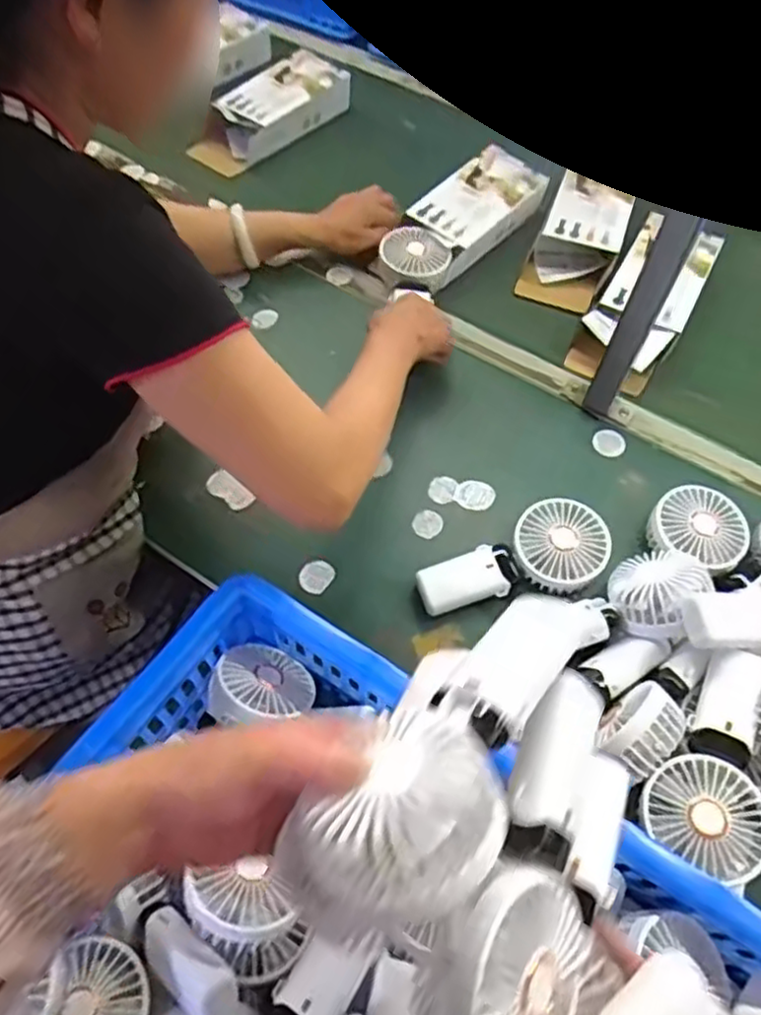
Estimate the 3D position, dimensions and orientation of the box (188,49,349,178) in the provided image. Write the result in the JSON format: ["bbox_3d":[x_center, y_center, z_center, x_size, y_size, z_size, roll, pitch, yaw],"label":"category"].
[{"bbox_3d":[-0.168,-0.577,1.014,0.098,0.060,0.260,36,64,17],"label":"box"}]

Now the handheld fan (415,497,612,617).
[{"bbox_3d":[0.130,0.056,0.649,0.176,0.053,0.101,-27,64,-17],"label":"handheld fan"}]

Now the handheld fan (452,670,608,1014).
[{"bbox_3d":[0.072,0.174,0.345,0.086,0.044,0.182,42,51,-23],"label":"handheld fan"}]

